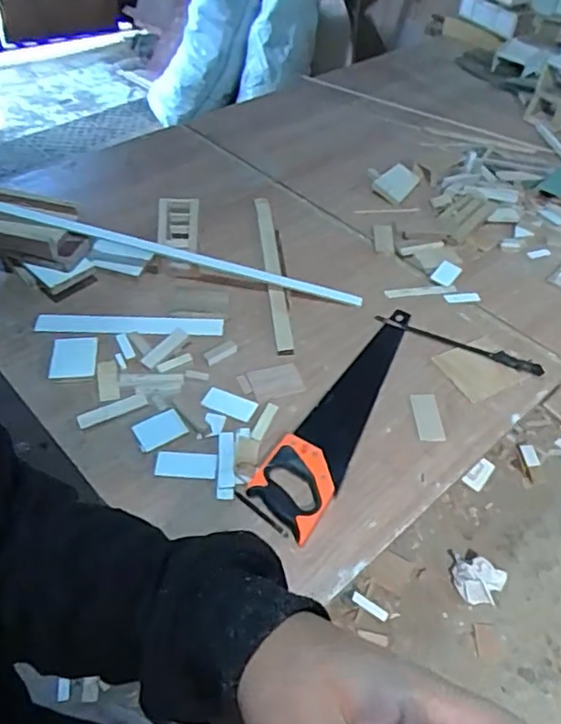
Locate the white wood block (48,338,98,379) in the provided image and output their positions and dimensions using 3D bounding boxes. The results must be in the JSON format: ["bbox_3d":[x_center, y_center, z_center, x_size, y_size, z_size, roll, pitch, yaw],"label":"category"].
[{"bbox_3d":[-0.363,-0.008,1.057,0.080,0.009,0.096,-4,48,-7],"label":"white wood block"}]

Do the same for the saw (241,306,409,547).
[{"bbox_3d":[0.125,0.073,1.004,0.114,0.026,0.498,28,52,20],"label":"saw"}]

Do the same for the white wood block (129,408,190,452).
[{"bbox_3d":[-0.193,0.108,0.958,0.075,0.006,0.054,-23,53,-22],"label":"white wood block"}]

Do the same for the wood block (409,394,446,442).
[{"bbox_3d":[0.247,0.091,1.007,0.047,0.008,0.094,-2,48,-5],"label":"wood block"}]

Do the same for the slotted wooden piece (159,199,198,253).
[{"bbox_3d":[-0.219,-0.295,1.282,0.087,0.107,0.025,5,47,1],"label":"slotted wooden piece"}]

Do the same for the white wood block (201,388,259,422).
[{"bbox_3d":[-0.086,0.072,1.006,0.089,0.008,0.039,20,49,14],"label":"white wood block"}]

